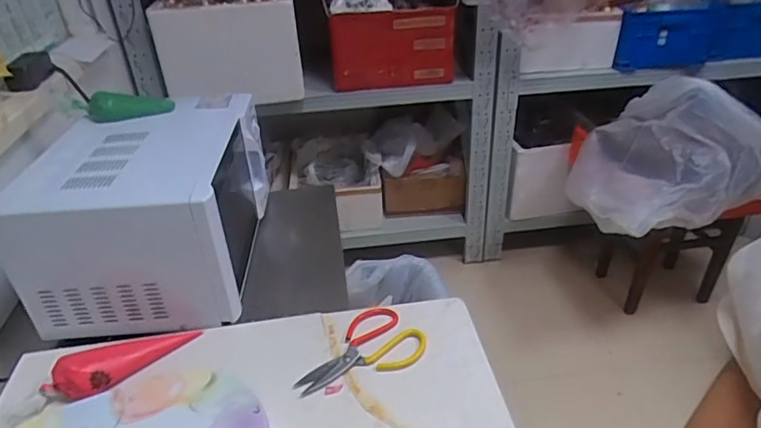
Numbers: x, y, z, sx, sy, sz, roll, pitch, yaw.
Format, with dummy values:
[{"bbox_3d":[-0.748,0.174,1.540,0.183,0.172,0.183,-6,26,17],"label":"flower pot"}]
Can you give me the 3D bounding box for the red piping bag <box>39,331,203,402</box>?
[{"bbox_3d":[-0.382,0.220,0.797,0.221,0.046,0.075,-20,37,-25],"label":"red piping bag"}]

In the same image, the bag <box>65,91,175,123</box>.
[{"bbox_3d":[-0.487,-0.202,0.984,0.188,0.045,0.044,-1,33,3],"label":"bag"}]

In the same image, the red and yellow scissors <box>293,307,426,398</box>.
[{"bbox_3d":[-0.038,0.210,0.822,0.207,0.008,0.123,-18,36,-22],"label":"red and yellow scissors"}]

